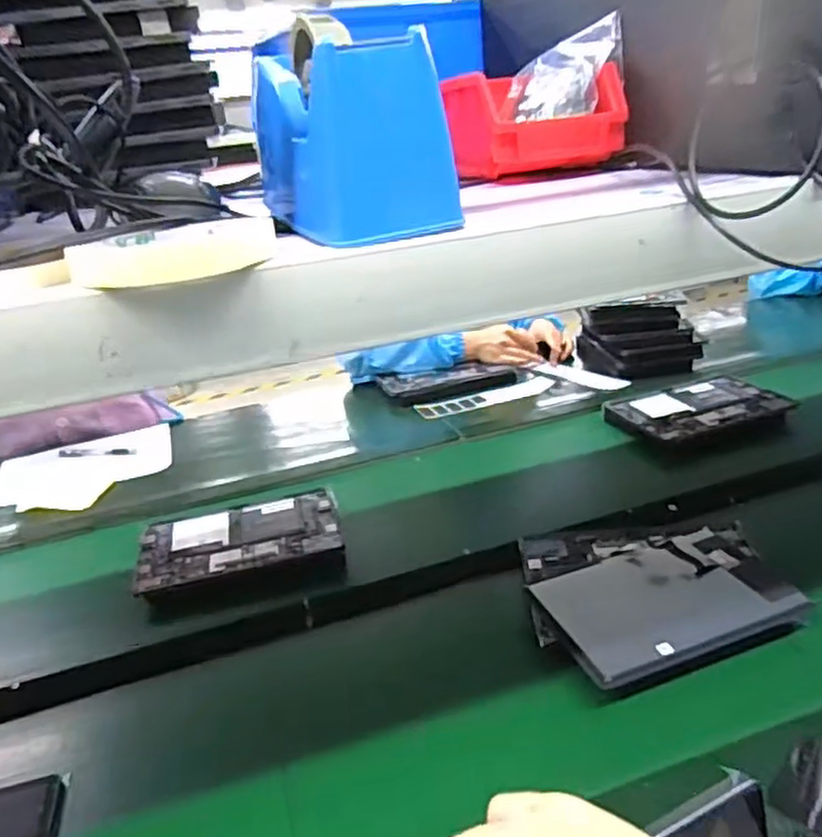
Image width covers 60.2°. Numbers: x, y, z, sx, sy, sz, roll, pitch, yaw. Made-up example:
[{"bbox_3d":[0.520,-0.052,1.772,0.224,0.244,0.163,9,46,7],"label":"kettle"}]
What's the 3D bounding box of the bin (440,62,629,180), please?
[{"bbox_3d":[0.087,-0.235,0.563,0.115,0.061,0.139,-12,25,-13],"label":"bin"}]

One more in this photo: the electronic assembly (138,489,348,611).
[{"bbox_3d":[-0.217,0.168,0.922,0.255,0.040,0.169,-9,25,-9],"label":"electronic assembly"}]

